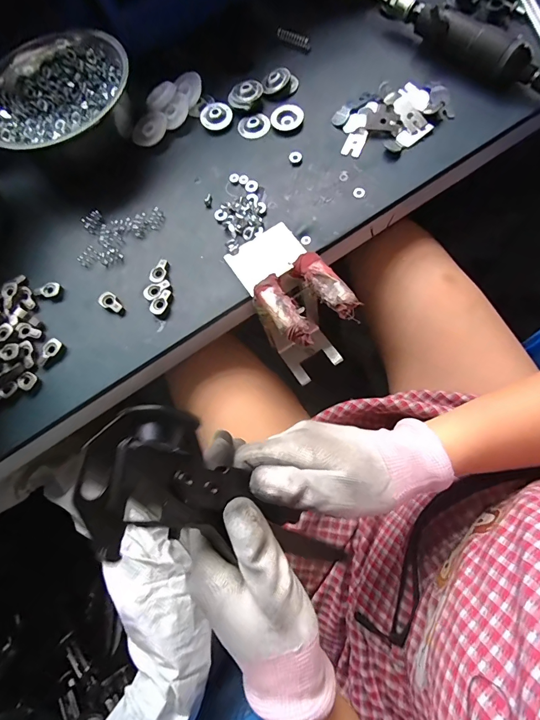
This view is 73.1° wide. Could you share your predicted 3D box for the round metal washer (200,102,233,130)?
[{"bbox_3d":[-0.066,-0.303,0.451,0.038,0.009,0.032,-18,75,-3],"label":"round metal washer"}]

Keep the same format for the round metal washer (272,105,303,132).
[{"bbox_3d":[0.021,-0.297,0.447,0.039,0.006,0.035,0,72,8],"label":"round metal washer"}]

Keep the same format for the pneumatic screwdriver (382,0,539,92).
[{"bbox_3d":[0.240,-0.356,0.411,0.031,0.035,0.279,-42,71,-7],"label":"pneumatic screwdriver"}]

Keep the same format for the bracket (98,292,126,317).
[{"bbox_3d":[-0.166,-0.059,0.386,0.032,0.010,0.017,34,79,17],"label":"bracket"}]

